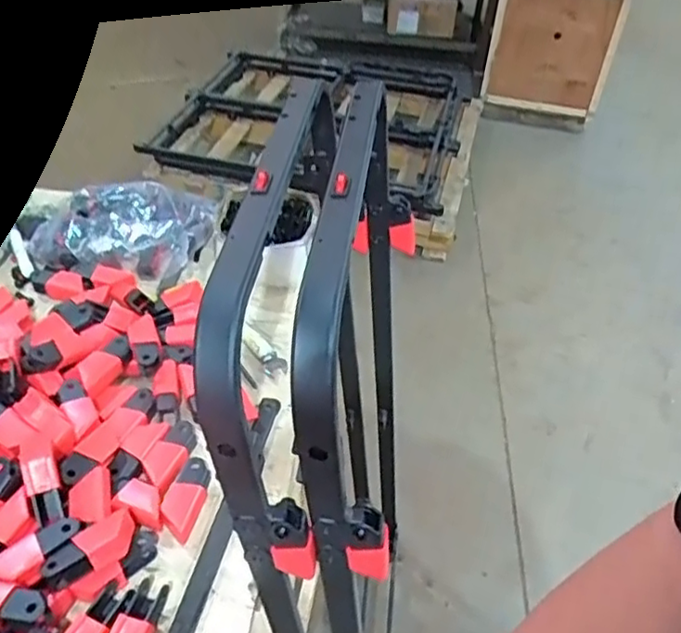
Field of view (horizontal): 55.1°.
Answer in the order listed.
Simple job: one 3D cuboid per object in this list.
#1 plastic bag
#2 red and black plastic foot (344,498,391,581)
[{"bbox_3d":[-0.342,-0.145,1.044,0.274,0.051,0.197,2,42,-3],"label":"plastic bag"},{"bbox_3d":[0.023,0.190,0.554,0.041,0.076,0.025,7,42,2],"label":"red and black plastic foot"}]

